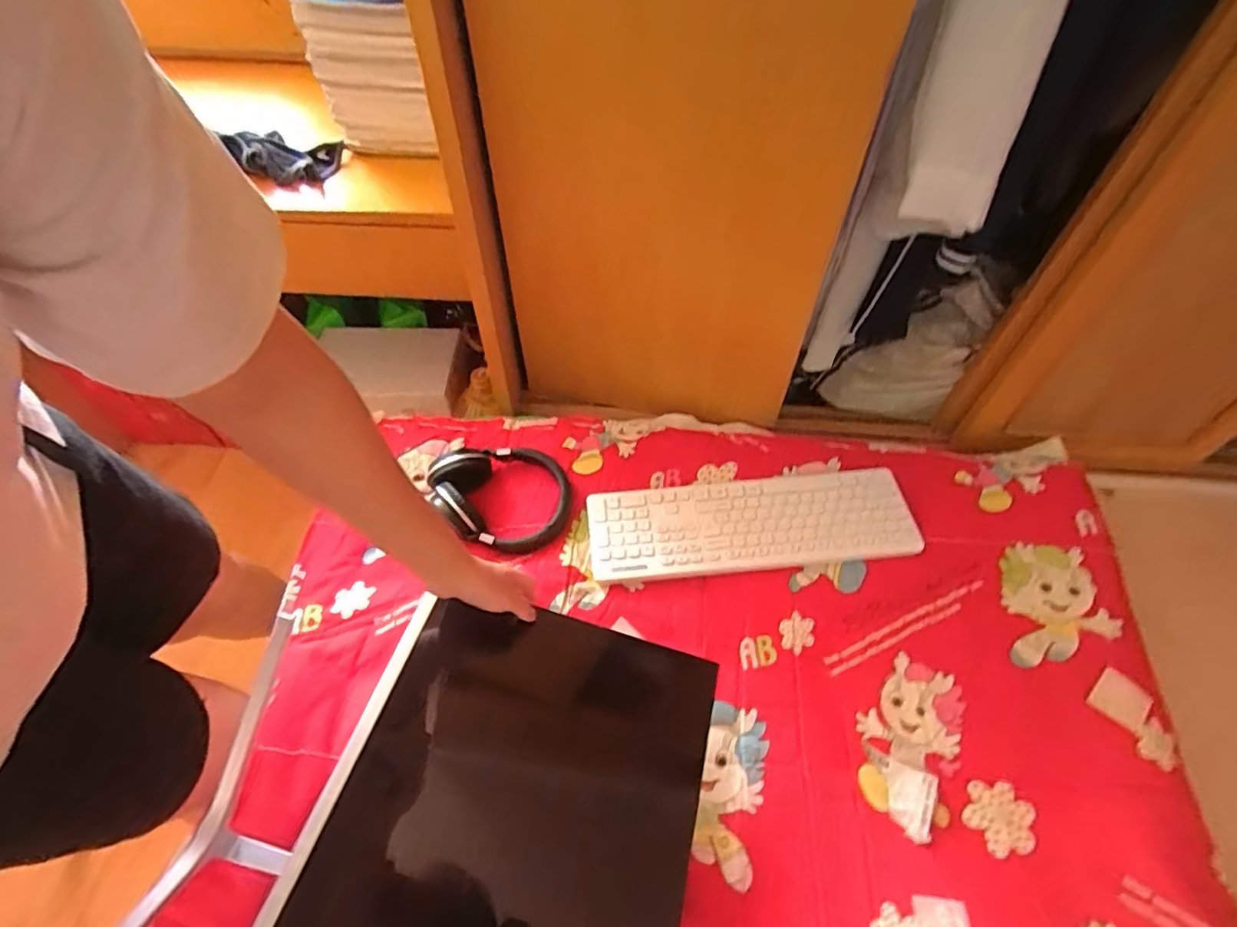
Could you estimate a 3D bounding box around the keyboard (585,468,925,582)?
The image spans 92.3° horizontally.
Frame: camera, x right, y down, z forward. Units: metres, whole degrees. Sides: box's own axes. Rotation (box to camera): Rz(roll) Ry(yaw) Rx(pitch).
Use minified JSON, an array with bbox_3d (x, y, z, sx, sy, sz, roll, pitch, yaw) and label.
[{"bbox_3d":[0.180,0.074,0.801,0.437,0.017,0.134,-5,53,-5],"label":"keyboard"}]

